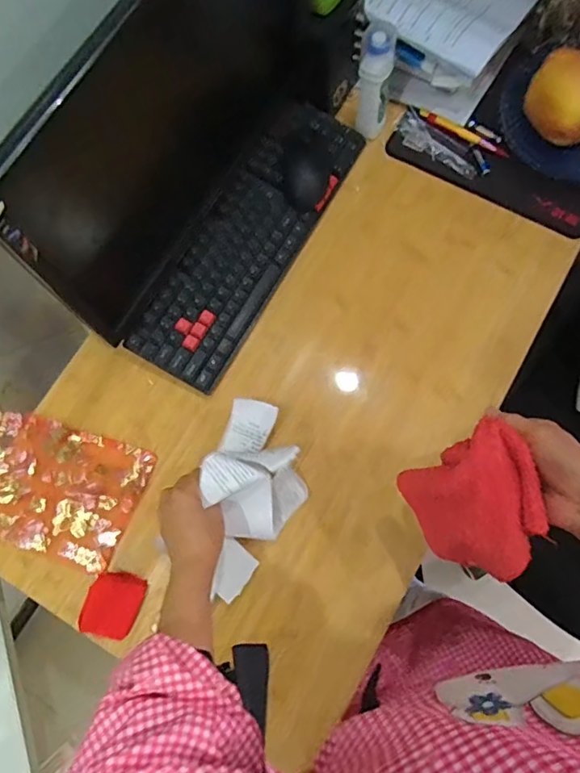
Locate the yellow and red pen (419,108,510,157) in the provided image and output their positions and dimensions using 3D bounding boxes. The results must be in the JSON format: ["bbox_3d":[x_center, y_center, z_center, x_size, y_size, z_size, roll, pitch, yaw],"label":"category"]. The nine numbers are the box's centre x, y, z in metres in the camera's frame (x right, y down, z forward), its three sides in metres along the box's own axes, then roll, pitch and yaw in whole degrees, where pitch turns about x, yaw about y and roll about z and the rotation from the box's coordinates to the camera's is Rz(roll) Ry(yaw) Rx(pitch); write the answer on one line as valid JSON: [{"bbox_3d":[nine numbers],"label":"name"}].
[{"bbox_3d":[0.243,-0.357,0.728,0.140,0.009,0.014,37,80,10],"label":"yellow and red pen"}]

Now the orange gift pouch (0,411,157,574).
[{"bbox_3d":[-0.287,0.117,0.621,0.210,0.022,0.143,18,77,6],"label":"orange gift pouch"}]

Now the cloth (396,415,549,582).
[{"bbox_3d":[0.162,0.104,0.452,0.087,0.084,0.115,-25,77,-4],"label":"cloth"}]

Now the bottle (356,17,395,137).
[{"bbox_3d":[0.108,-0.390,0.673,0.038,0.147,0.034,4,76,3],"label":"bottle"}]

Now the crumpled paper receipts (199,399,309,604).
[{"bbox_3d":[-0.037,0.121,0.574,0.100,0.095,0.208,-4,76,1],"label":"crumpled paper receipts"}]

